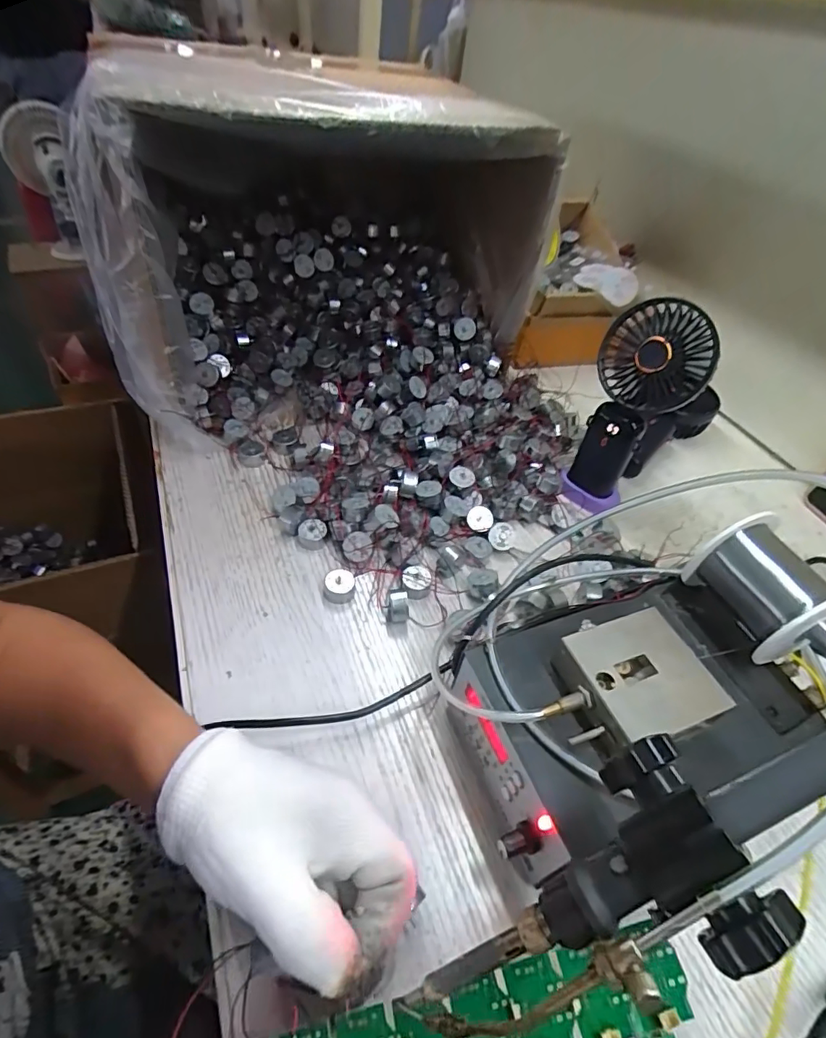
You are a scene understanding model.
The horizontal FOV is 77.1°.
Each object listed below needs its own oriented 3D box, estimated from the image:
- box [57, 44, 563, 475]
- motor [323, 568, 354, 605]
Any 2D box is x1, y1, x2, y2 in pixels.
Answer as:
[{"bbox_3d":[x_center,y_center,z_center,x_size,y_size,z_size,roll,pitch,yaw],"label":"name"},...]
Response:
[{"bbox_3d":[-0.096,-0.261,0.511,0.398,0.265,0.250,-20,51,-24],"label":"box"},{"bbox_3d":[-0.056,0.051,0.399,0.024,0.014,0.024,4,45,-3],"label":"motor"}]

